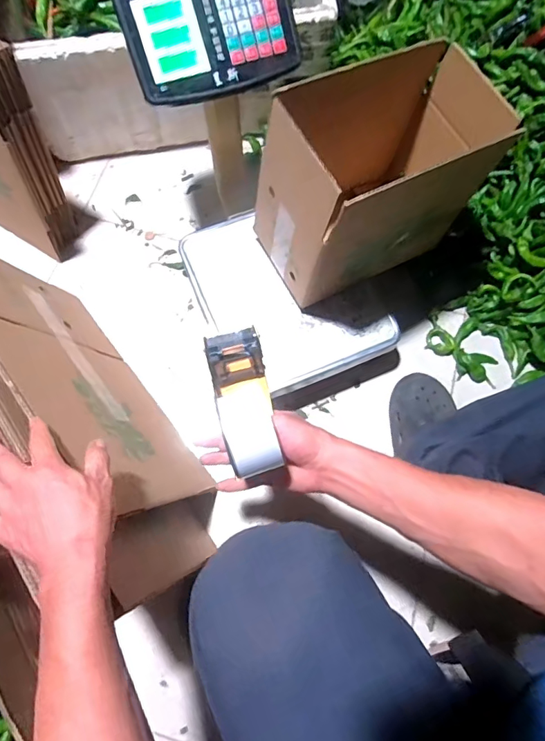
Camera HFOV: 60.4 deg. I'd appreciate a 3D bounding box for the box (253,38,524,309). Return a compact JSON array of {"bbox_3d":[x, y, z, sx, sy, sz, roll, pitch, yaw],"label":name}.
[{"bbox_3d":[0.150,-0.280,0.694,0.303,0.253,0.171,-26,72,-11],"label":"box"}]

